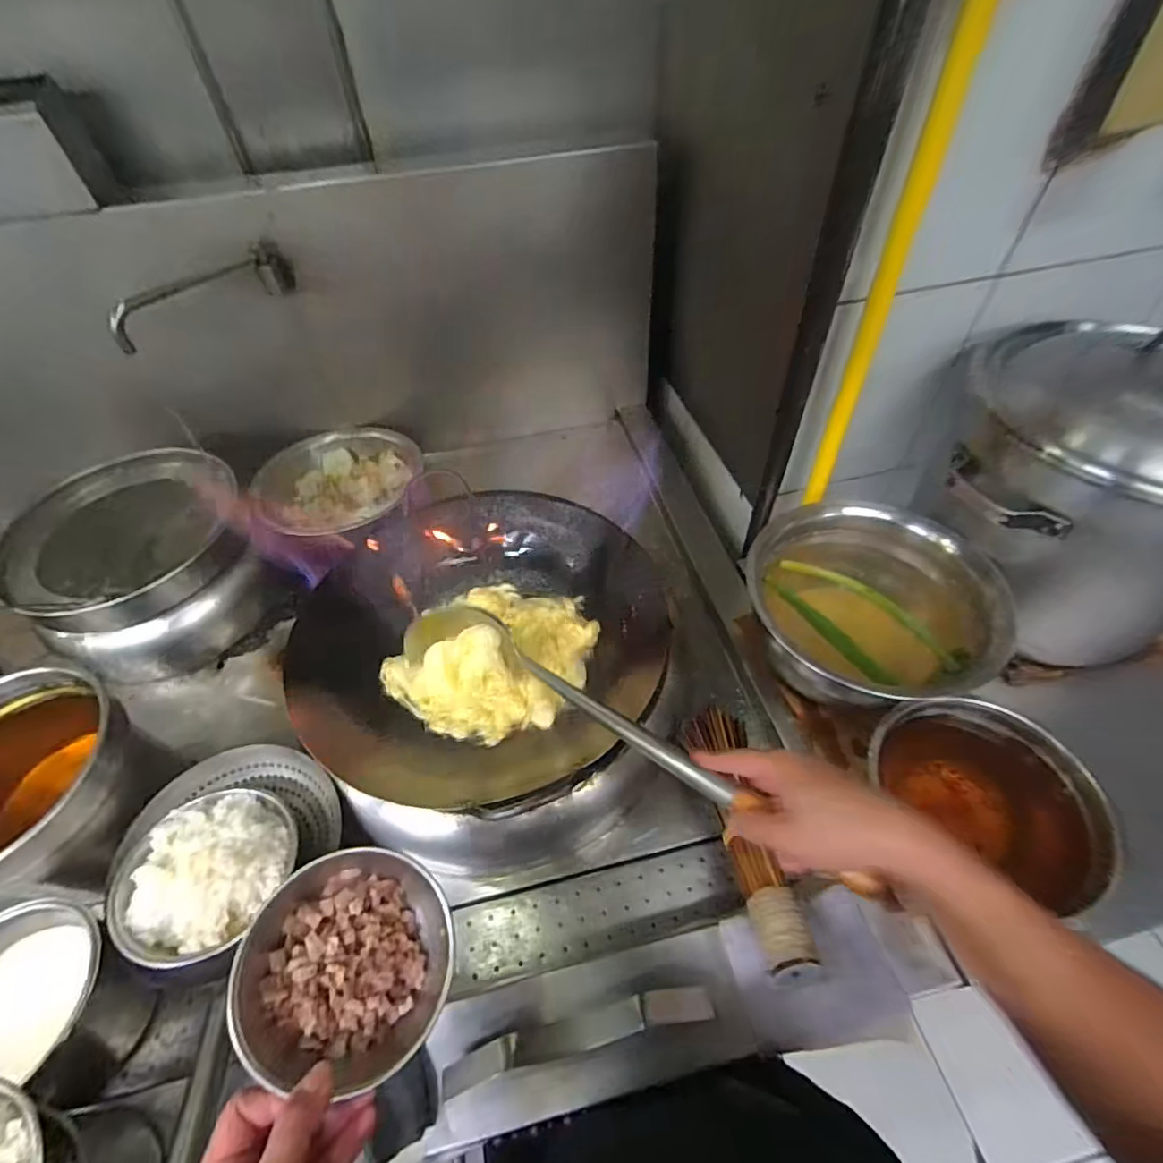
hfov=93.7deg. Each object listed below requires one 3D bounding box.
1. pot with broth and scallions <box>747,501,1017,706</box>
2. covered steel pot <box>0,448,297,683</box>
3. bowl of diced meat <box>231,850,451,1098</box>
[{"bbox_3d":[0.352,0.021,0.692,0.273,0.136,0.259,-12,51,-6],"label":"pot with broth and scallions"},{"bbox_3d":[-0.703,-0.029,0.897,0.323,0.198,0.331,-2,51,2],"label":"covered steel pot"},{"bbox_3d":[-0.166,0.271,0.384,0.147,0.052,0.147,7,59,-12],"label":"bowl of diced meat"}]

